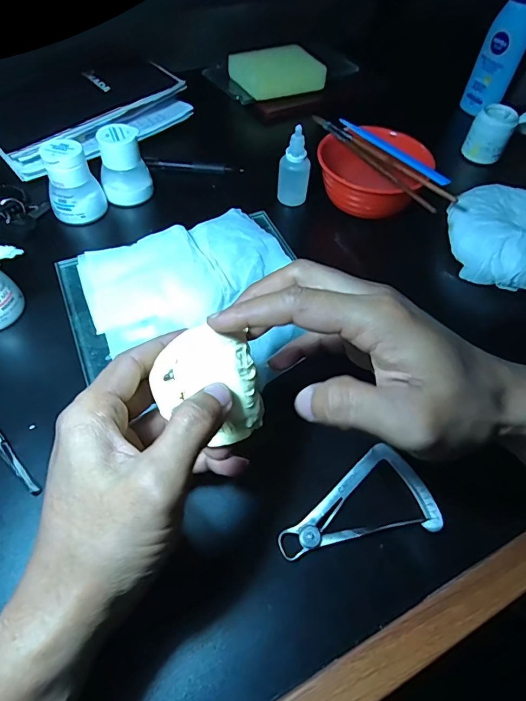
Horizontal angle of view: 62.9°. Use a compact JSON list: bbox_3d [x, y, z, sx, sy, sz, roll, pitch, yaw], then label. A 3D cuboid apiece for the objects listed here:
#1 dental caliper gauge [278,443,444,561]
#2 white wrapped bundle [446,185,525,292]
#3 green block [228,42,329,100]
[{"bbox_3d":[0.057,0.093,0.274,0.101,0.004,0.057,-7,57,-9],"label":"dental caliper gauge"},{"bbox_3d":[0.237,-0.102,0.409,0.115,0.059,0.112,6,55,-1],"label":"white wrapped bundle"},{"bbox_3d":[0.019,-0.359,0.555,0.116,0.011,0.072,-9,81,-2],"label":"green block"}]

